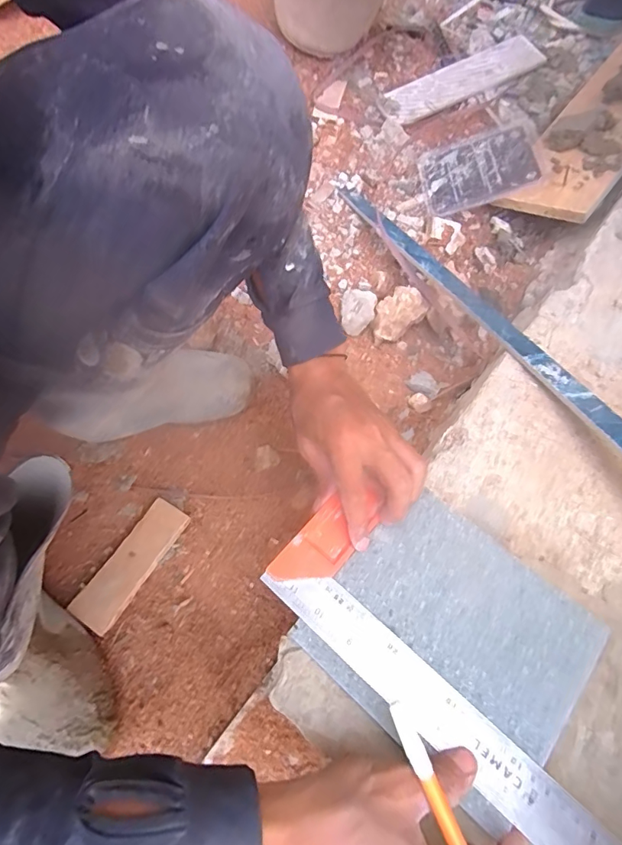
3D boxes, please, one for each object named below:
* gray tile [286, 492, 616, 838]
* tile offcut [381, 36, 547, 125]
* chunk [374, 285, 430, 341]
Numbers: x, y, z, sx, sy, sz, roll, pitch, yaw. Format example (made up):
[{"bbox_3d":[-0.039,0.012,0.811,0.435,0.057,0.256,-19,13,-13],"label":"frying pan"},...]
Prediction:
[{"bbox_3d":[0.100,0.154,0.330,0.170,0.013,0.160,40,71,17],"label":"gray tile"},{"bbox_3d":[0.278,-0.615,0.813,0.302,0.017,0.092,-26,66,-11],"label":"tile offcut"},{"bbox_3d":[0.118,-0.152,0.628,0.070,0.045,0.050,-25,65,-11],"label":"chunk"}]

